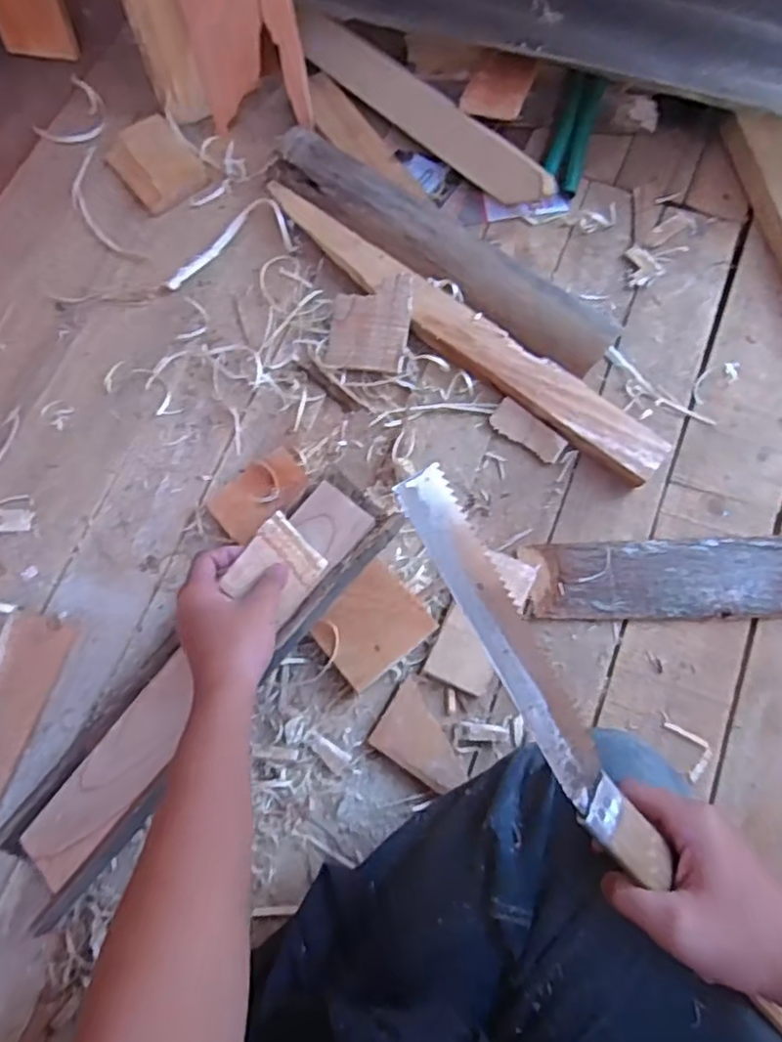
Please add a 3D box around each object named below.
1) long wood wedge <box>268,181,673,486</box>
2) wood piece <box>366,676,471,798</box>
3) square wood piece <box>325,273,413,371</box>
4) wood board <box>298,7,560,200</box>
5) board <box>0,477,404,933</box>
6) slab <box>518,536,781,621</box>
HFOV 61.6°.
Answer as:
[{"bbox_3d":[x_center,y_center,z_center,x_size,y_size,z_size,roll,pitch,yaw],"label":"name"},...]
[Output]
[{"bbox_3d":[0.065,-0.204,0.687,0.496,0.035,0.058,38,77,12],"label":"long wood wedge"},{"bbox_3d":[0.032,0.193,0.581,0.085,0.013,0.063,34,76,12],"label":"wood piece"},{"bbox_3d":[-0.022,-0.208,0.685,0.083,0.013,0.097,9,88,10],"label":"square wood piece"},{"bbox_3d":[0.034,-0.470,0.750,0.353,0.052,0.017,41,38,8],"label":"wood board"},{"bbox_3d":[-0.164,0.137,0.552,0.093,0.037,0.407,40,84,15],"label":"board"},{"bbox_3d":[0.254,0.053,0.613,0.239,0.016,0.074,0,72,2],"label":"slab"}]

